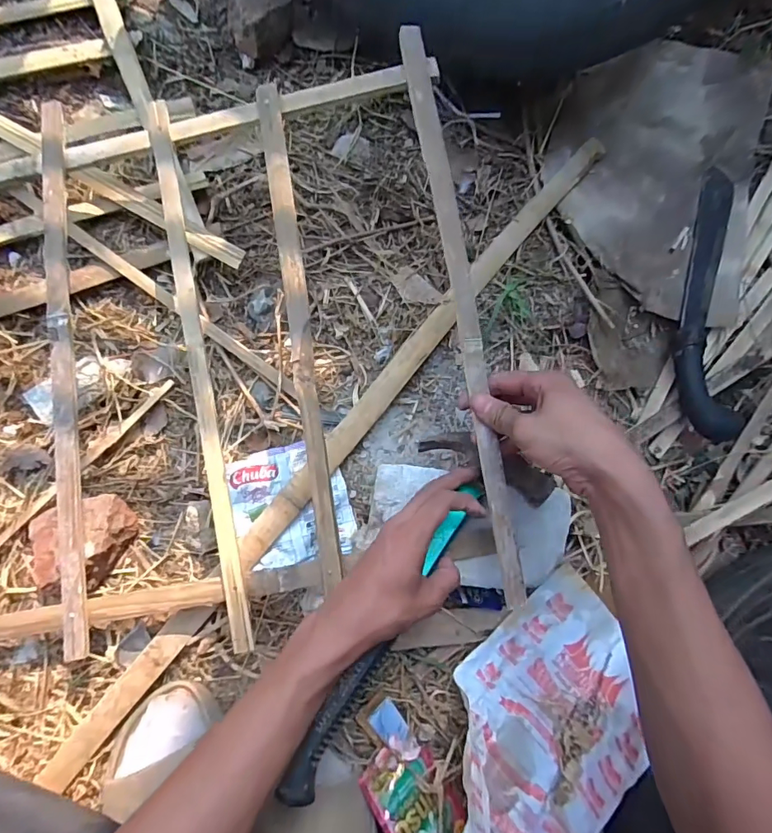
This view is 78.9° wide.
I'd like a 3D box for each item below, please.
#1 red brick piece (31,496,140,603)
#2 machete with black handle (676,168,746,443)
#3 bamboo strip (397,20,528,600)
[{"bbox_3d":[-0.282,0.121,0.433,0.089,0.043,0.081,1,82,-6],"label":"red brick piece"},{"bbox_3d":[0.401,-0.151,0.578,0.099,0.044,0.363,5,81,-4],"label":"machete with black handle"},{"bbox_3d":[0.068,-0.088,0.399,0.022,0.008,0.488,-10,89,8],"label":"bamboo strip"}]

